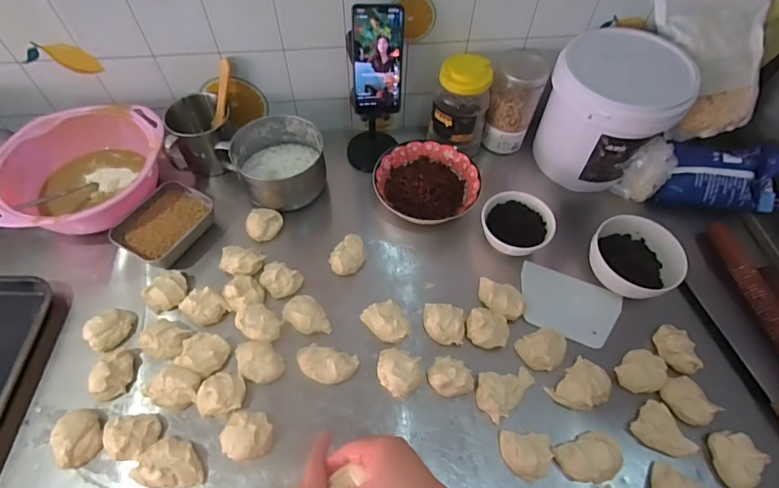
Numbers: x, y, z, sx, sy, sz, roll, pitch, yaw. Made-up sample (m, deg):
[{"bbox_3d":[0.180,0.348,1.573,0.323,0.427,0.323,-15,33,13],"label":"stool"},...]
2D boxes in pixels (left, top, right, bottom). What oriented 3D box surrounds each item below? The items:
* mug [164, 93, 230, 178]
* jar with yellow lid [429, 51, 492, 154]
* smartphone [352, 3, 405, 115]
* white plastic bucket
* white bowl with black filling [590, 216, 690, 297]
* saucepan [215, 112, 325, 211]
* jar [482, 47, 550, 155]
[{"bbox_3d":[-0.320,-0.179,0.745,0.100,0.112,0.102,-7,58,-7],"label":"mug"},{"bbox_3d":[0.123,-0.238,0.745,0.100,0.150,0.085,14,58,7],"label":"jar with yellow lid"},{"bbox_3d":[-0.017,-0.280,0.667,0.076,0.162,0.005,-4,43,-7],"label":"smartphone"},{"bbox_3d":[0.354,-0.215,0.728,0.181,0.197,0.167,1,57,-2],"label":"white plastic bucket"},{"bbox_3d":[0.364,0.023,0.647,0.114,0.056,0.128,-25,62,-17],"label":"white bowl with black filling"},{"bbox_3d":[-0.181,-0.135,0.721,0.148,0.080,0.132,-33,64,-21],"label":"saucepan"},{"bbox_3d":[0.219,-0.250,0.766,0.081,0.159,0.078,1,57,-2],"label":"jar"}]

